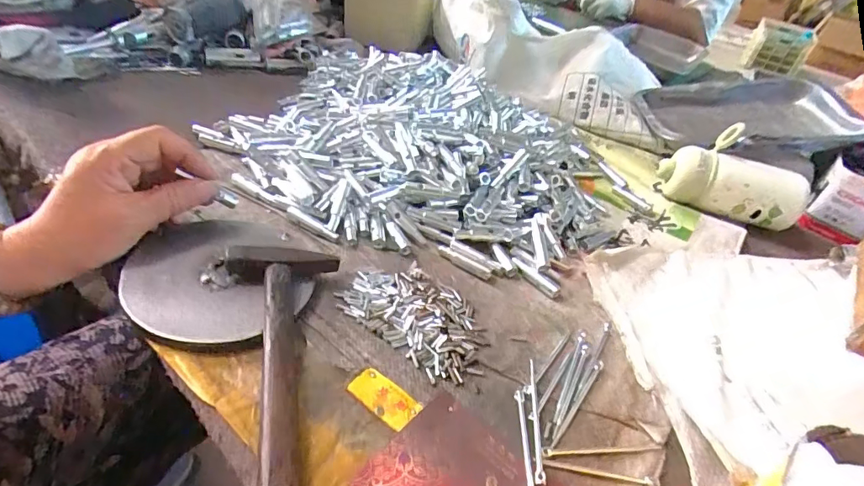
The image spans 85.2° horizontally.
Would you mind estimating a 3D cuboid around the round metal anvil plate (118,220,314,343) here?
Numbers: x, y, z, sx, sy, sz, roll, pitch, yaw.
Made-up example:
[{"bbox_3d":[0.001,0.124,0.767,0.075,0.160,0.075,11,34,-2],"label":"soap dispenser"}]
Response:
[{"bbox_3d":[-0.152,0.022,0.344,0.120,0.024,0.125,7,40,-6],"label":"round metal anvil plate"}]

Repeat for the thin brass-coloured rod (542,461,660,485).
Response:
[{"bbox_3d":[0.103,0.140,0.287,0.073,0.007,0.008,11,40,-1],"label":"thin brass-coloured rod"}]

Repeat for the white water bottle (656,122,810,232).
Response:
[{"bbox_3d":[0.345,-0.072,0.545,0.151,0.074,0.062,17,40,6],"label":"white water bottle"}]

